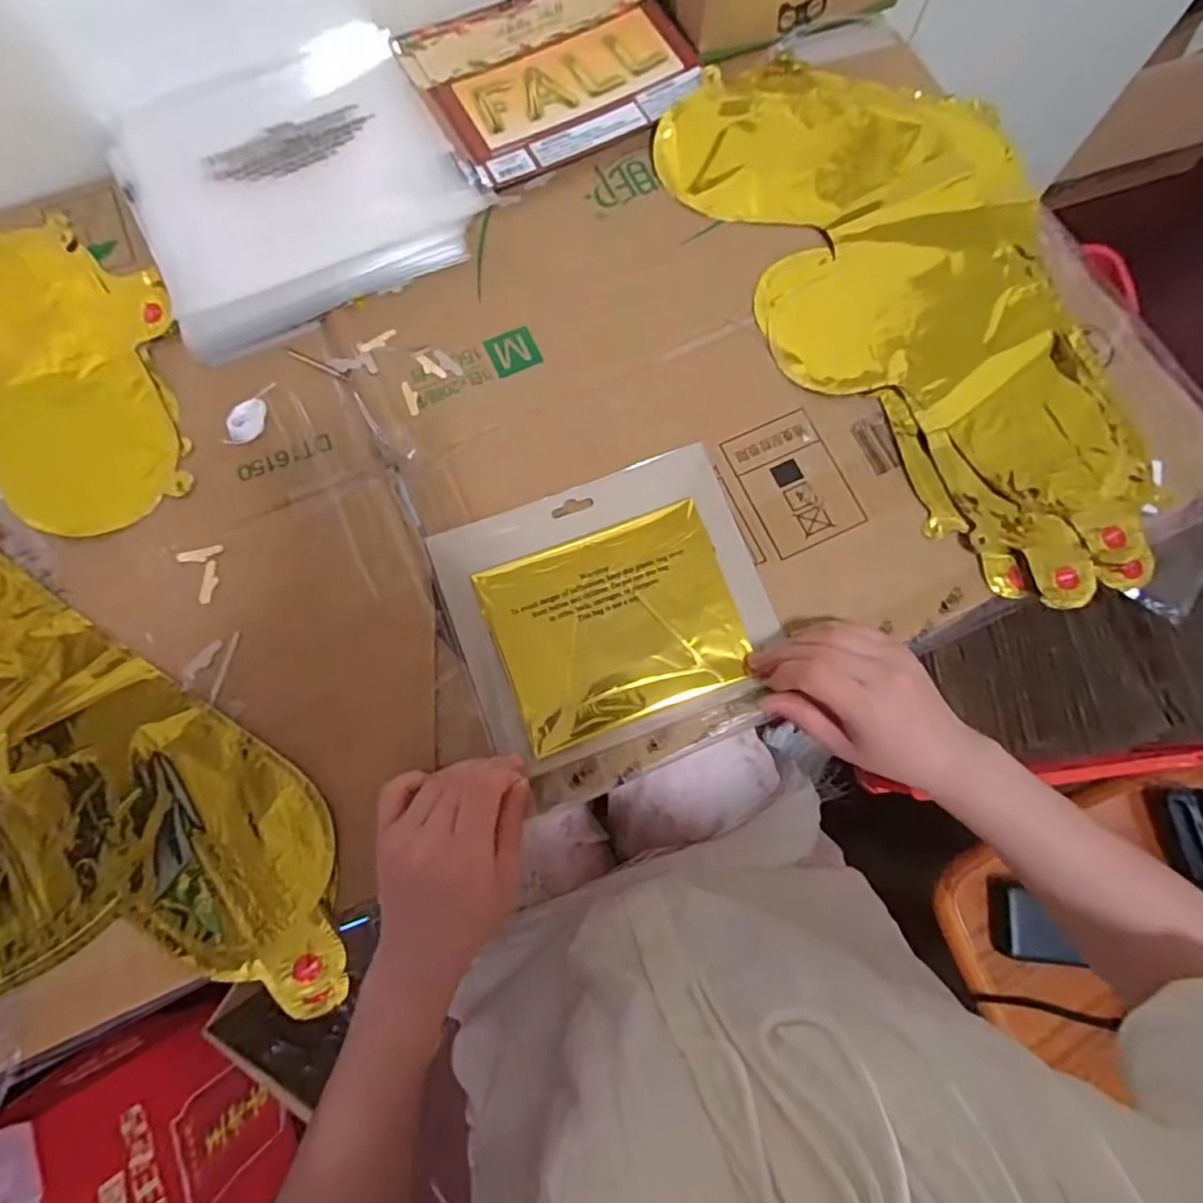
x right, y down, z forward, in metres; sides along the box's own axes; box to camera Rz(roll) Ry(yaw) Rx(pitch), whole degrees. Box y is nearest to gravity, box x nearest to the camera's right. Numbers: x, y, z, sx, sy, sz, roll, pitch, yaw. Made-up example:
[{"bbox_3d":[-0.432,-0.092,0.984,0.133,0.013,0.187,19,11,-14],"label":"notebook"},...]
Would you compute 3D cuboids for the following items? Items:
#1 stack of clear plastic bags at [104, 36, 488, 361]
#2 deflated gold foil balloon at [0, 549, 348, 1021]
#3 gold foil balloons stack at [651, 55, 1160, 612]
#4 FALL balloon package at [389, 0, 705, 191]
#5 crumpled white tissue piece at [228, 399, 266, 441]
[{"bbox_3d":[-0.231,-0.318,0.471,0.227,0.025,0.230,-27,78,-6],"label":"stack of clear plastic bags"},{"bbox_3d":[-0.363,0.112,0.365,0.365,0.008,0.335,-19,77,-4],"label":"deflated gold foil balloon"},{"bbox_3d":[0.233,-0.223,0.445,0.234,0.019,0.453,-28,78,-6],"label":"gold foil balloons stack"},{"bbox_3d":[-0.038,-0.419,0.493,0.203,0.013,0.173,-27,78,-6],"label":"FALL balloon package"},{"bbox_3d":[-0.237,-0.122,0.424,0.020,0.011,0.030,14,77,4],"label":"crumpled white tissue piece"}]

